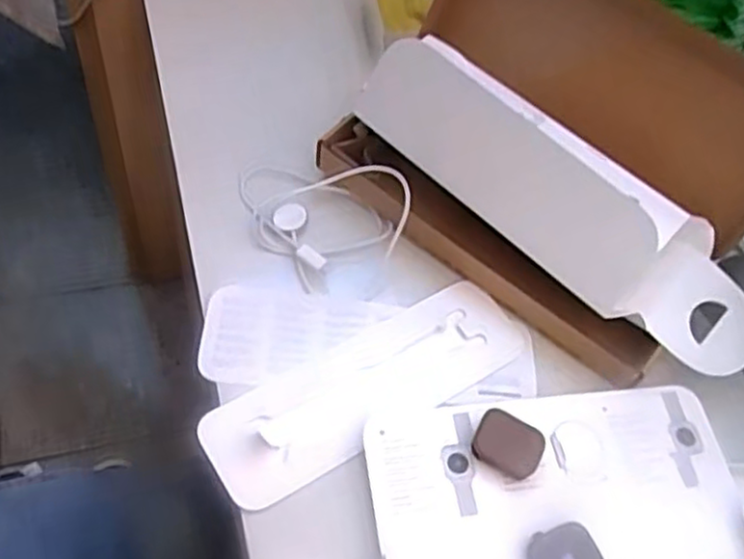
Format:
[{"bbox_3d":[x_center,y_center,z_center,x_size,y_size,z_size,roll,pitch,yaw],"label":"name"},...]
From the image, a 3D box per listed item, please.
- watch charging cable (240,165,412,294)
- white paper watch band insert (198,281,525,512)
[{"bbox_3d":[-0.035,-0.059,0.544,0.105,0.043,0.123,-20,62,-21],"label":"watch charging cable"},{"bbox_3d":[0.000,0.071,0.495,0.231,0.010,0.073,-26,61,-22],"label":"white paper watch band insert"}]

